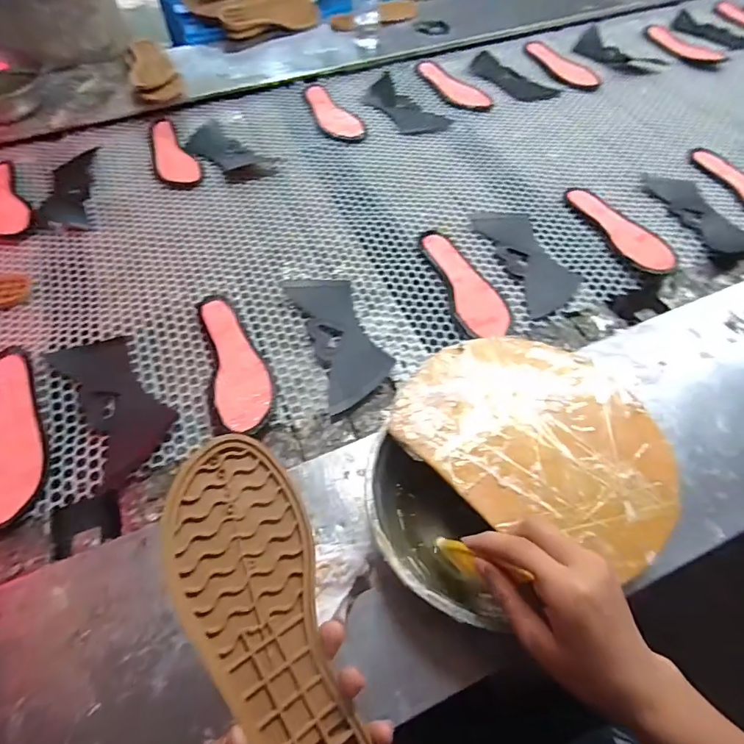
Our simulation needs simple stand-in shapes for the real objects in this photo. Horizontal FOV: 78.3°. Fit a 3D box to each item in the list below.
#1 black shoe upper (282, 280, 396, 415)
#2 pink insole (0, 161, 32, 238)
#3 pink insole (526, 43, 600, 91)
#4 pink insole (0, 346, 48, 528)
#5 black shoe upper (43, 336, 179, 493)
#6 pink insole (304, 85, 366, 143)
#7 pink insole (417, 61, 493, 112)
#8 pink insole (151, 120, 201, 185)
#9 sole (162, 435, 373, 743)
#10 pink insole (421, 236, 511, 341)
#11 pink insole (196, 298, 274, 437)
[{"bbox_3d":[-0.043,-0.051,0.604,0.088,0.013,0.217,-17,59,-11],"label":"black shoe upper"},{"bbox_3d":[-0.625,-0.291,0.767,0.072,0.005,0.224,-29,62,-17],"label":"pink insole"},{"bbox_3d":[0.406,-0.672,1.004,0.072,0.017,0.200,-31,63,-18],"label":"pink insole"},{"bbox_3d":[-0.408,0.064,0.521,0.069,0.017,0.224,-11,61,-16],"label":"pink insole"},{"bbox_3d":[-0.313,0.028,0.554,0.091,0.011,0.207,-31,63,-18],"label":"black shoe upper"},{"bbox_3d":[-0.086,-0.518,0.907,0.074,0.010,0.233,-25,61,-15],"label":"pink insole"},{"bbox_3d":[0.157,-0.608,0.958,0.067,0.021,0.229,-27,61,-16],"label":"pink insole"},{"bbox_3d":[-0.368,-0.415,0.846,0.072,0.006,0.220,-17,59,-11],"label":"pink insole"},{"bbox_3d":[-0.058,0.152,0.266,0.079,0.018,0.235,-22,72,-13],"label":"sole"},{"bbox_3d":[0.134,-0.125,0.647,0.063,0.017,0.201,-14,59,-9],"label":"pink insole"},{"bbox_3d":[-0.172,-0.019,0.578,0.072,0.011,0.228,-12,55,-12],"label":"pink insole"}]

